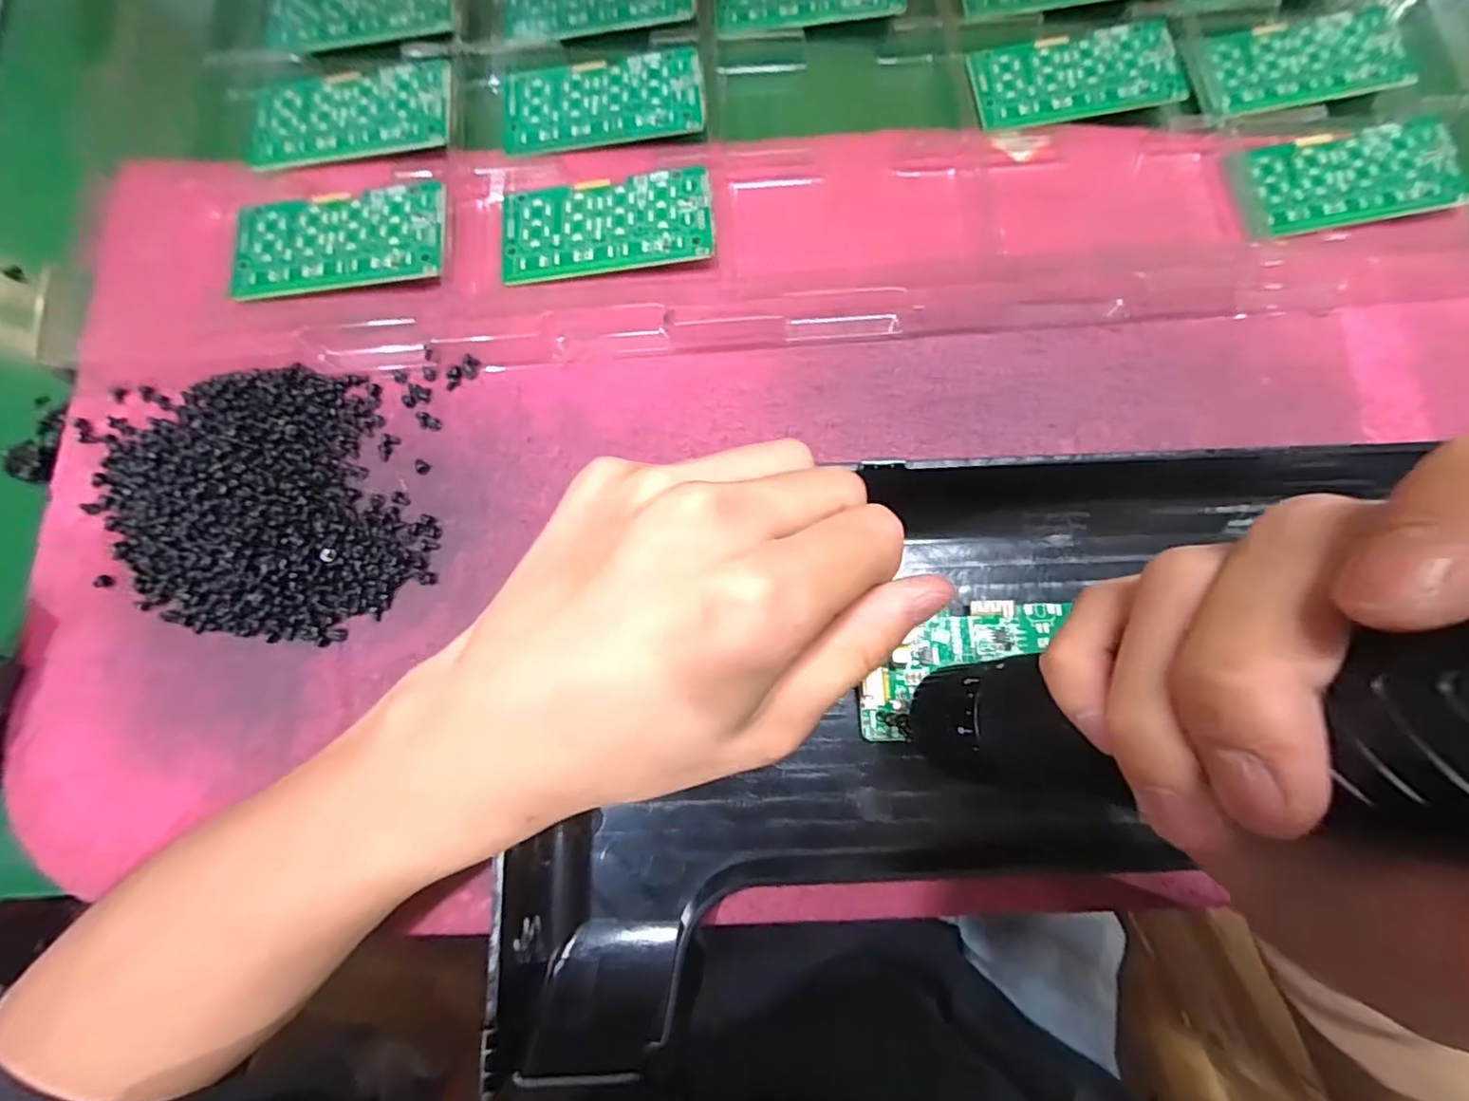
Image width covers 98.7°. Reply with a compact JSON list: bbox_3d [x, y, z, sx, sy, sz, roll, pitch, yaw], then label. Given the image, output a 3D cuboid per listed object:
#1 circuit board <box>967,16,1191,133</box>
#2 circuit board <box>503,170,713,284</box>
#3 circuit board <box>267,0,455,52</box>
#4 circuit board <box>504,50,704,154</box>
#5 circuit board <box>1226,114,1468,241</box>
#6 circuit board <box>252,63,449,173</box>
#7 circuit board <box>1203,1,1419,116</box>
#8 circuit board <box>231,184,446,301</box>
[{"bbox_3d":[0.169,-0.233,0.309,0.100,0.004,0.047,-9,78,3],"label":"circuit board"},{"bbox_3d":[-0.057,-0.146,0.283,0.093,0.004,0.045,-5,78,4],"label":"circuit board"},{"bbox_3d":[-0.187,-0.274,0.315,0.094,0.004,0.052,-1,80,-2],"label":"circuit board"},{"bbox_3d":[-0.062,-0.212,0.296,0.093,0.004,0.047,-7,80,-3],"label":"circuit board"},{"bbox_3d":[0.285,-0.174,0.293,0.096,0.009,0.049,-8,81,-4],"label":"circuit board"},{"bbox_3d":[-0.178,-0.203,0.293,0.092,0.005,0.046,-5,80,-3],"label":"circuit board"},{"bbox_3d":[0.280,-0.242,0.310,0.090,0.004,0.051,-8,77,5],"label":"circuit board"},{"bbox_3d":[-0.173,-0.136,0.278,0.091,0.008,0.046,-5,80,-3],"label":"circuit board"}]

